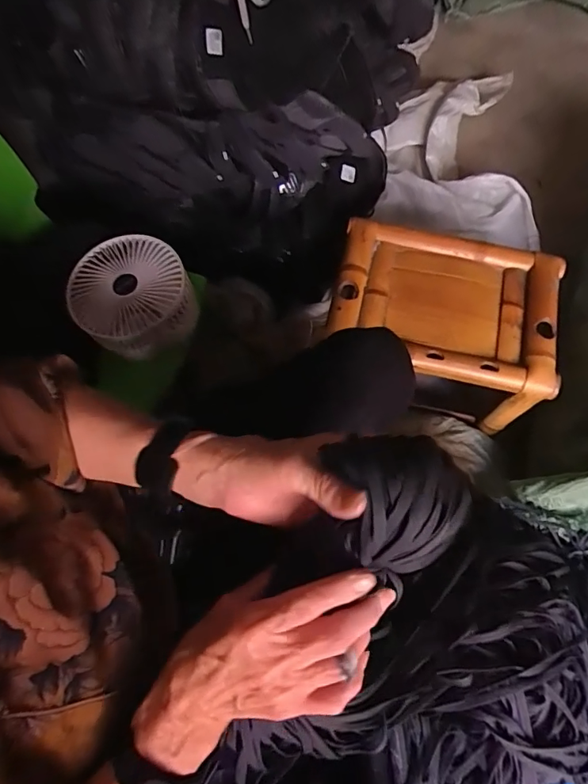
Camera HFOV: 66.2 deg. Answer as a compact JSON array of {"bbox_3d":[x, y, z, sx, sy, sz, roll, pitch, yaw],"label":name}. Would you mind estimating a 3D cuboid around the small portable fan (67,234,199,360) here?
[{"bbox_3d":[-0.220,-0.129,0.629,0.153,0.071,0.157,0,69,-1],"label":"small portable fan"}]

